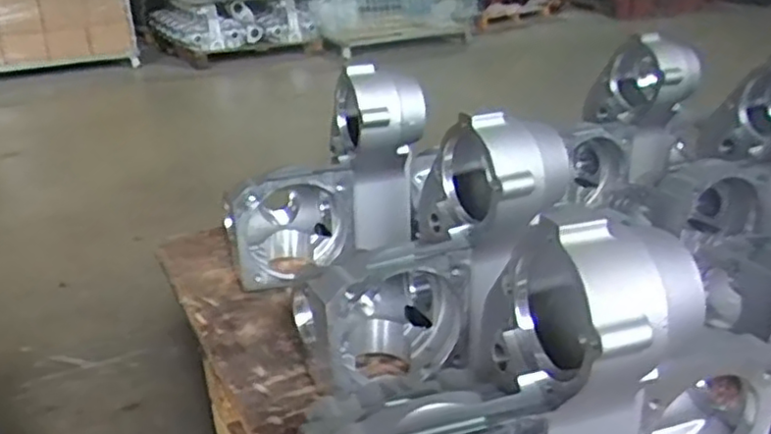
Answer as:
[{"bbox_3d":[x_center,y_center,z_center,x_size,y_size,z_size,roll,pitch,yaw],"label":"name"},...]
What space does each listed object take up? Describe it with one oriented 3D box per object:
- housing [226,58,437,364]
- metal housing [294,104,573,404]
[{"bbox_3d":[-0.095,-0.052,1.081,0.265,0.342,0.184,7,25,19],"label":"housing"},{"bbox_3d":[0.055,0.037,0.845,0.197,0.372,0.184,31,19,-16],"label":"metal housing"}]

